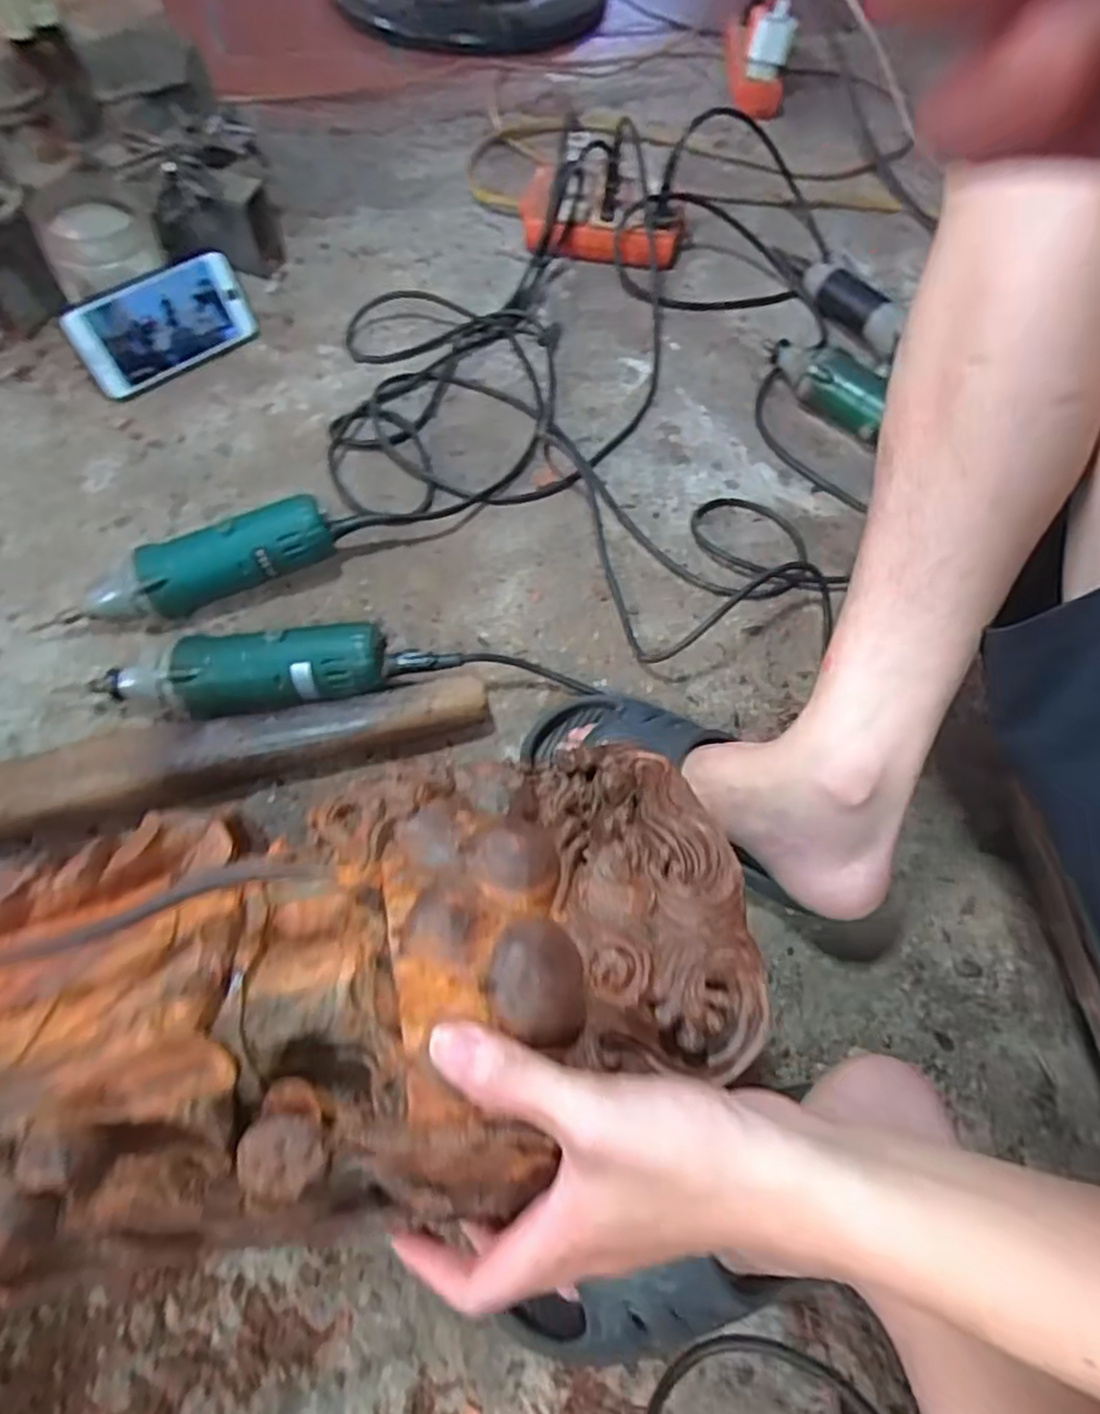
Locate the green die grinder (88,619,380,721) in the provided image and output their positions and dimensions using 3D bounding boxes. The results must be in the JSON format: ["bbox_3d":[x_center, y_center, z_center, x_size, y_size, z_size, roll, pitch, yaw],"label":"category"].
[{"bbox_3d":[-0.223,-0.021,0.522,0.209,0.058,0.058,-7,63,-6],"label":"green die grinder"}]

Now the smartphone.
[{"bbox_3d":[-0.358,-0.358,0.675,0.159,0.077,0.015,-39,46,-22],"label":"smartphone"}]

